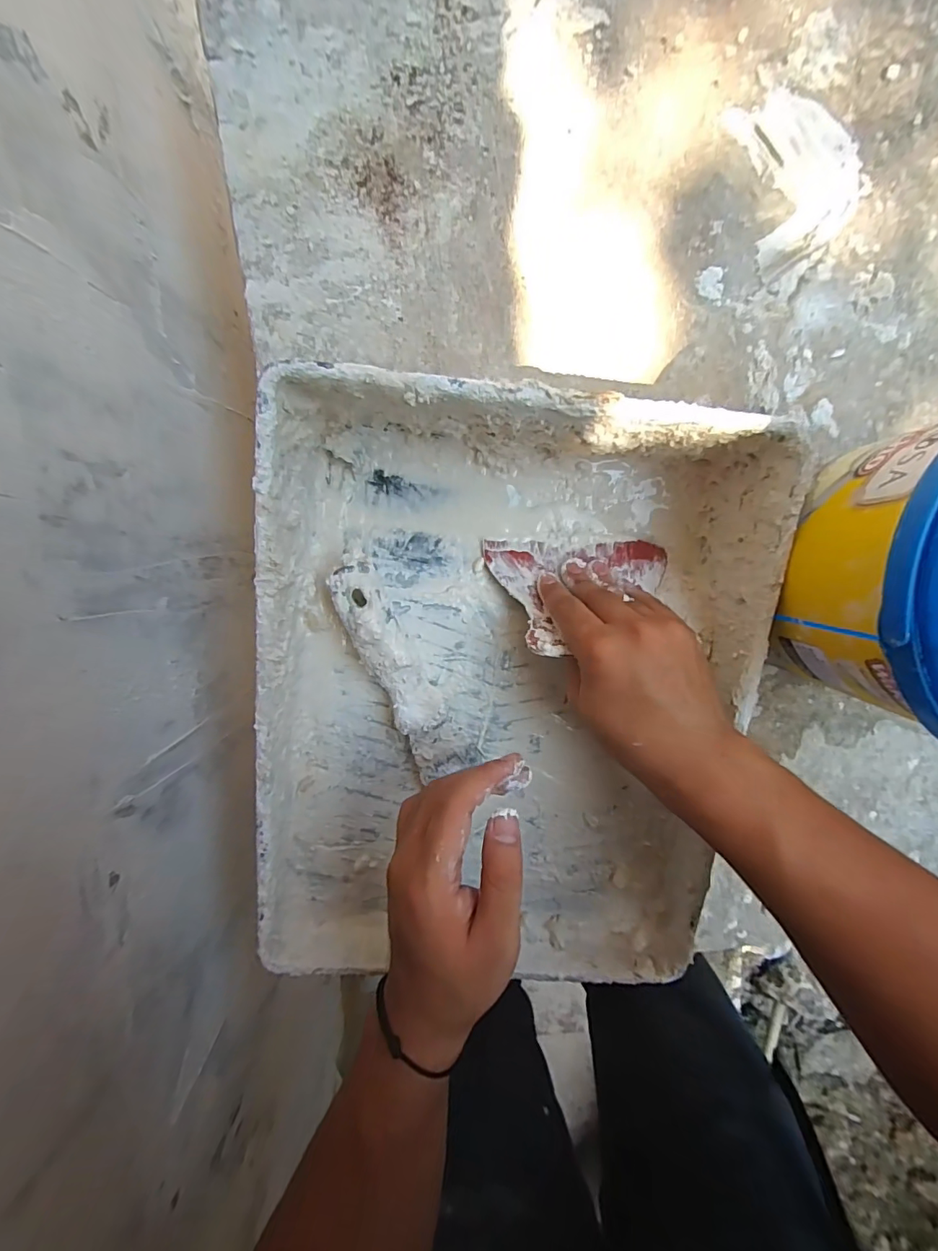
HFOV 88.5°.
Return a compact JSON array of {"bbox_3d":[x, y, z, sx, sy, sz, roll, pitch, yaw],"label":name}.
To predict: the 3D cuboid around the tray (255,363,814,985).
[{"bbox_3d":[0.022,0.050,0.302,0.272,0.088,0.345,6,99,-3],"label":"tray"}]

